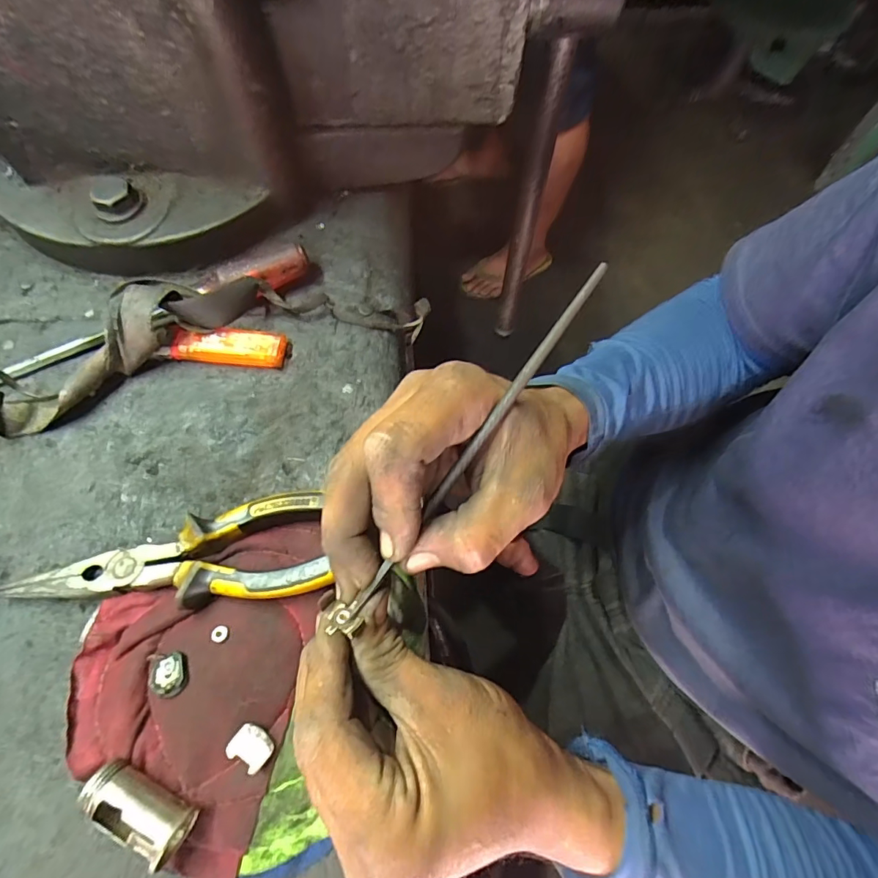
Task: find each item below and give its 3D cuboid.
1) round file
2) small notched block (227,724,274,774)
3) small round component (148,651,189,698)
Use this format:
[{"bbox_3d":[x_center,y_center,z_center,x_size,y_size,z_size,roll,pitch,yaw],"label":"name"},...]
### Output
[{"bbox_3d":[0.016,0.001,0.195,0.005,0.008,0.178,36,91,11],"label":"round file"},{"bbox_3d":[-0.087,0.144,0.221,0.019,0.015,0.013,33,71,10],"label":"small notched block"},{"bbox_3d":[-0.129,0.113,0.224,0.017,0.005,0.019,-19,71,-10],"label":"small round component"}]

